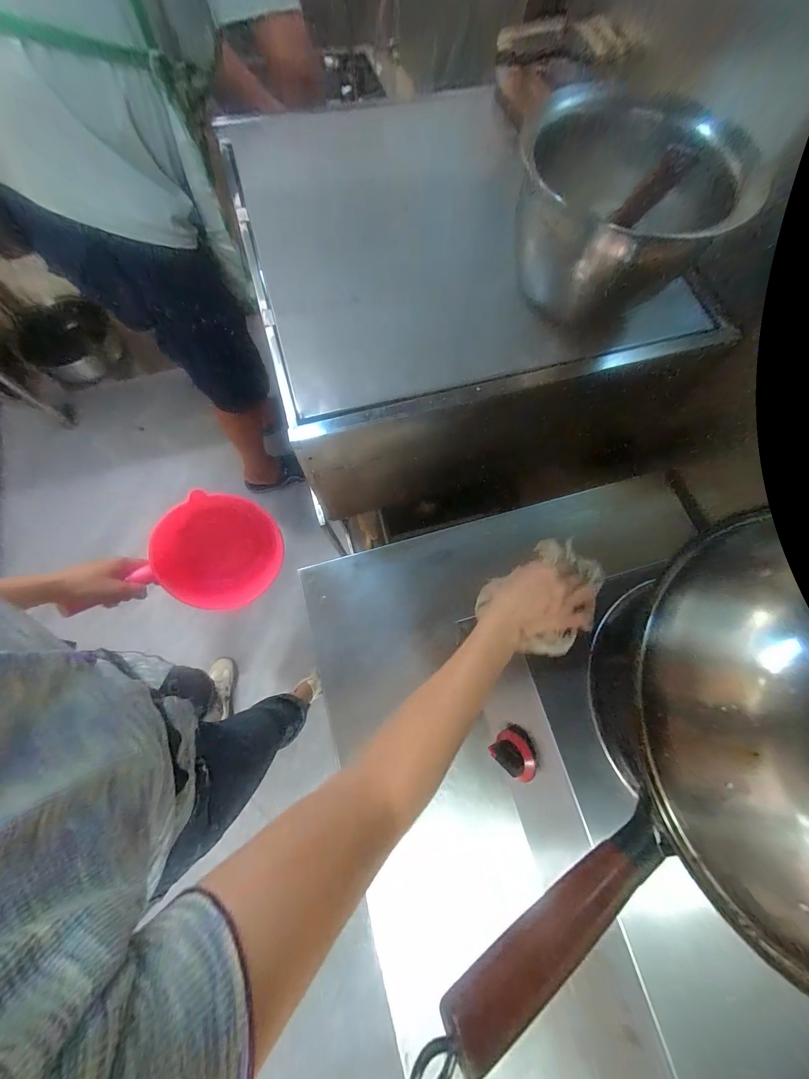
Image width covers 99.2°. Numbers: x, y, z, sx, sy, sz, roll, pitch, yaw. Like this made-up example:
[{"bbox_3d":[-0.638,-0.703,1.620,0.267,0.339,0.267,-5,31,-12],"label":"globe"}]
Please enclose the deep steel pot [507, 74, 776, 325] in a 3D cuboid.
[{"bbox_3d":[0.244,-0.403,0.432,0.186,0.153,0.225,-18,75,-7],"label":"deep steel pot"}]

